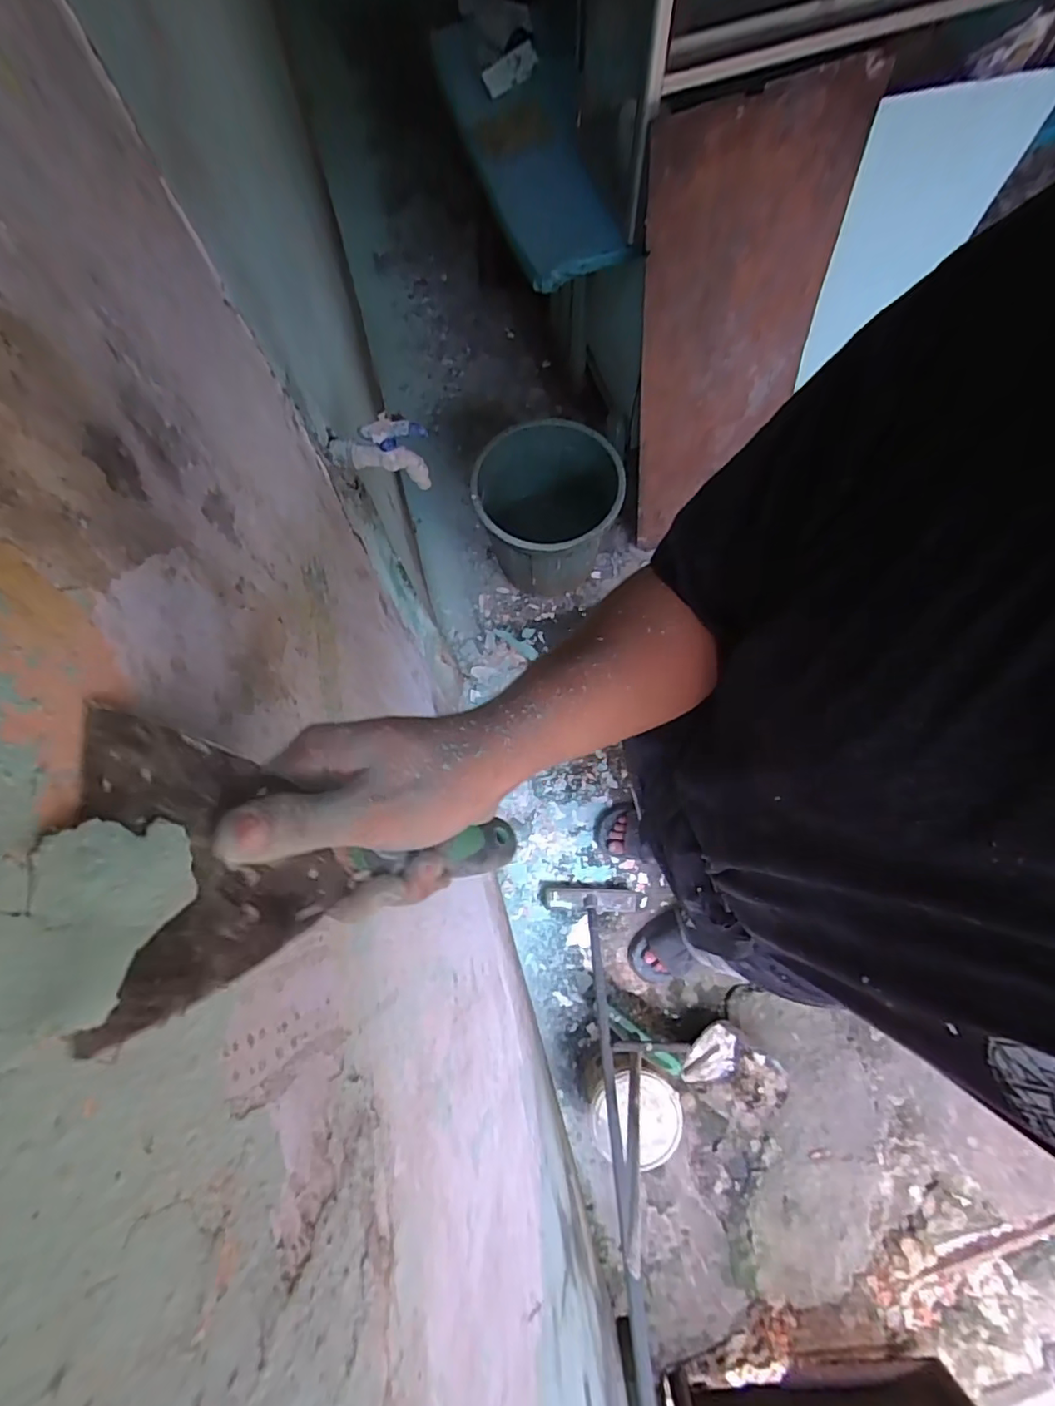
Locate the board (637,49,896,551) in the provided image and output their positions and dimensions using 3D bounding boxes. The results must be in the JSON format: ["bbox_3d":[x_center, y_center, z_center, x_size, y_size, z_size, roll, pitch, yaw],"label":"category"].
[{"bbox_3d":[0.438,-0.716,1.223,0.415,0.859,0.036,-24,63,-6],"label":"board"}]

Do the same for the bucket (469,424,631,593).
[{"bbox_3d":[0.057,-0.445,1.426,0.341,0.334,0.327,-1,73,2],"label":"bucket"}]

